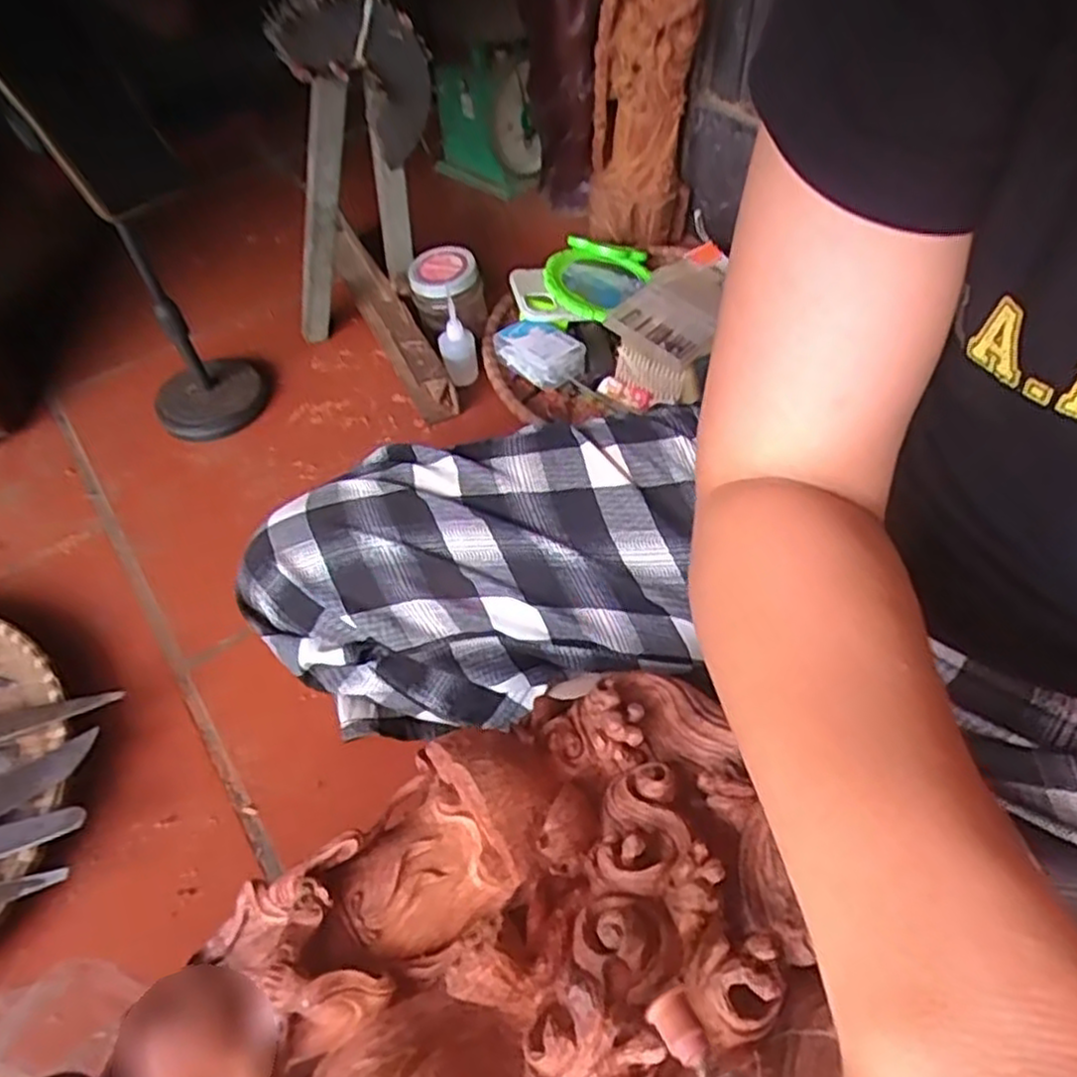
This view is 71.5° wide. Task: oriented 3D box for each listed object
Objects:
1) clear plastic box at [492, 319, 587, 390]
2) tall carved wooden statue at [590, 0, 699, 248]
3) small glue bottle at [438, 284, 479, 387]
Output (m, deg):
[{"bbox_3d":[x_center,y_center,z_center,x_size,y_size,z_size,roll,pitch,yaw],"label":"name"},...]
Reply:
[{"bbox_3d":[0.000,-0.188,0.756,0.084,0.041,0.053,37,61,26],"label":"clear plastic box"},{"bbox_3d":[0.110,-0.464,0.754,0.109,0.329,0.055,2,52,3],"label":"tall carved wooden statue"},{"bbox_3d":[-0.082,-0.195,0.758,0.037,0.089,0.034,-6,52,-3],"label":"small glue bottle"}]

